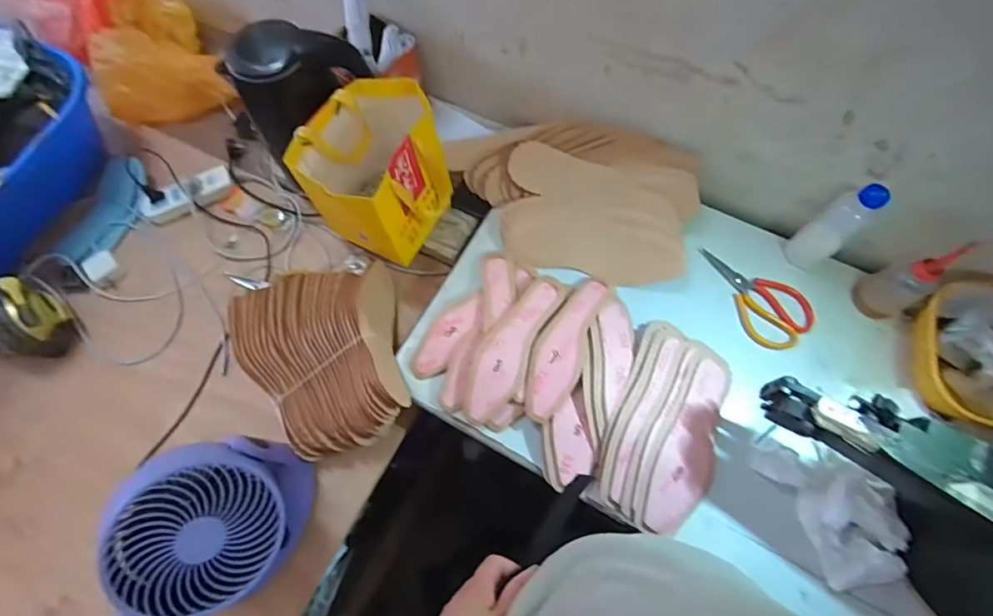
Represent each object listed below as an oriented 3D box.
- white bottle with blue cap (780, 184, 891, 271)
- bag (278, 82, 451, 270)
[{"bbox_3d":[0.491,-0.122,0.678,0.060,0.165,0.055,-28,69,-9],"label":"white bottle with blue cap"},{"bbox_3d":[-0.178,-0.215,0.752,0.162,0.195,0.209,32,73,14],"label":"bag"}]

